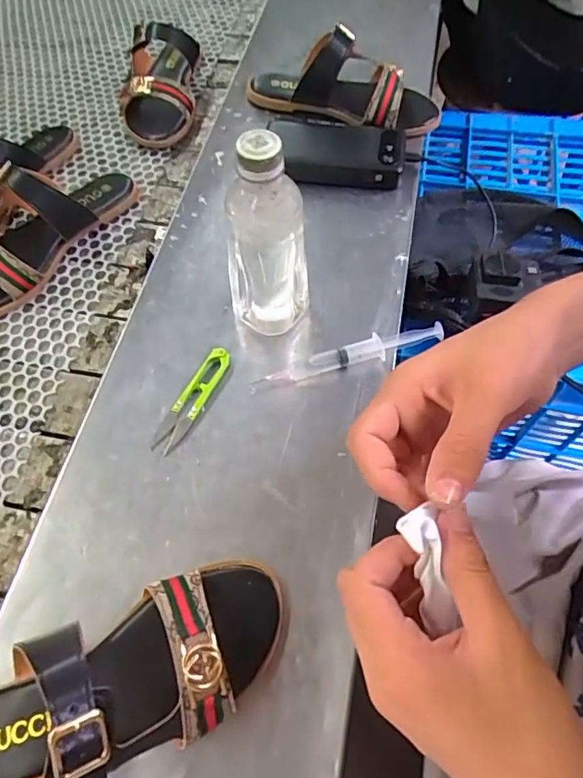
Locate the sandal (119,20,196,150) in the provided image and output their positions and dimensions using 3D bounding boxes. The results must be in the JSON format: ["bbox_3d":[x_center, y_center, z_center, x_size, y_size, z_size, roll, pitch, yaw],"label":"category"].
[{"bbox_3d":[-0.167,-0.381,0.642,0.082,0.083,0.151,0,61,0],"label":"sandal"}]

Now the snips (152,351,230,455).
[{"bbox_3d":[-0.082,0.008,0.432,0.022,0.010,0.099,25,64,13],"label":"snips"}]

